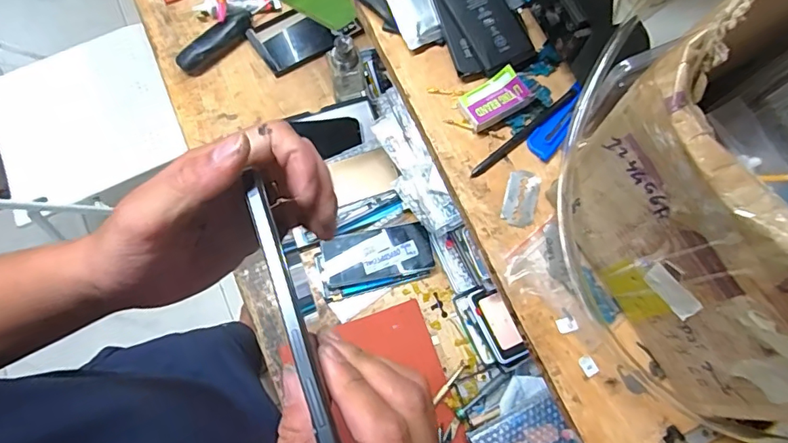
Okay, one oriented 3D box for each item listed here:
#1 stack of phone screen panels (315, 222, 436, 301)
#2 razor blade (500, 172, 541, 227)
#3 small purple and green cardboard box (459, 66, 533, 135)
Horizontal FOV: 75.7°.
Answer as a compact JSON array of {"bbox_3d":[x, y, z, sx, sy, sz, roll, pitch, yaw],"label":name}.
[{"bbox_3d":[-0.028,0.055,0.746,0.167,0.022,0.087,-14,73,-5],"label":"stack of phone screen panels"},{"bbox_3d":[0.090,-0.017,0.357,0.023,0.004,0.040,15,73,4],"label":"razor blade"},{"bbox_3d":[0.073,-0.089,0.369,0.049,0.012,0.030,-31,87,4],"label":"small purple and green cardboard box"}]

